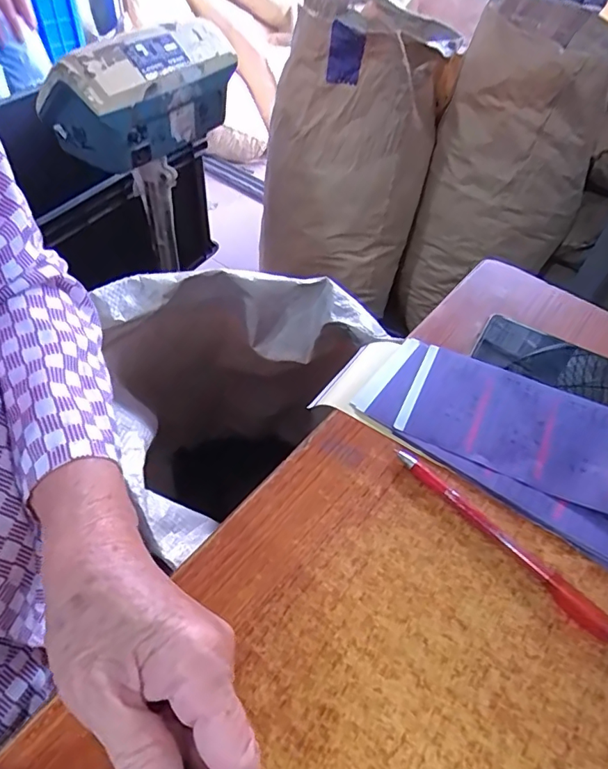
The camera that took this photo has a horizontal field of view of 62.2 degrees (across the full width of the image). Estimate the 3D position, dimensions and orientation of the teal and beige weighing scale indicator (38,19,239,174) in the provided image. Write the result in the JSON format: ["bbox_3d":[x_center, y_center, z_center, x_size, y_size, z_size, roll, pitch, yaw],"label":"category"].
[{"bbox_3d":[-0.219,-0.398,0.692,0.113,0.137,0.241,26,53,17],"label":"teal and beige weighing scale indicator"}]

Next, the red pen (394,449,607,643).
[{"bbox_3d":[0.131,0.103,0.338,0.016,0.009,0.174,-35,61,-28],"label":"red pen"}]

